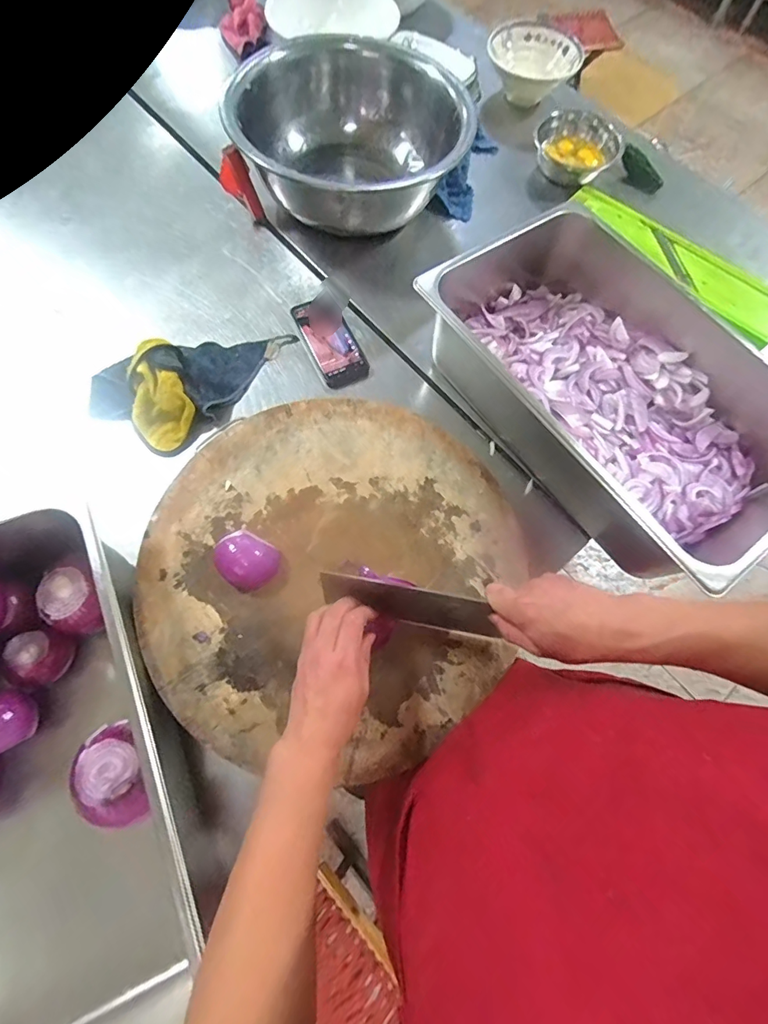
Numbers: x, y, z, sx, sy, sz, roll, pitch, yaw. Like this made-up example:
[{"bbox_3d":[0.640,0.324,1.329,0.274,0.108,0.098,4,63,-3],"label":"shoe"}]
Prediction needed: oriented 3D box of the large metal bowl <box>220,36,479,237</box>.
[{"bbox_3d":[-0.045,-0.670,0.822,0.400,0.151,0.400,1,71,-2],"label":"large metal bowl"}]

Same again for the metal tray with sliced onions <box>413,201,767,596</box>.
[{"bbox_3d":[0.326,-0.199,0.655,0.311,0.127,0.563,-34,76,-13],"label":"metal tray with sliced onions"}]

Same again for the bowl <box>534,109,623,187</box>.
[{"bbox_3d":[0.387,-0.742,0.911,0.159,0.054,0.136,37,73,10],"label":"bowl"}]

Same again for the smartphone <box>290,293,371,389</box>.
[{"bbox_3d":[-0.089,-0.289,0.744,0.080,0.015,0.180,-26,74,-11],"label":"smartphone"}]

